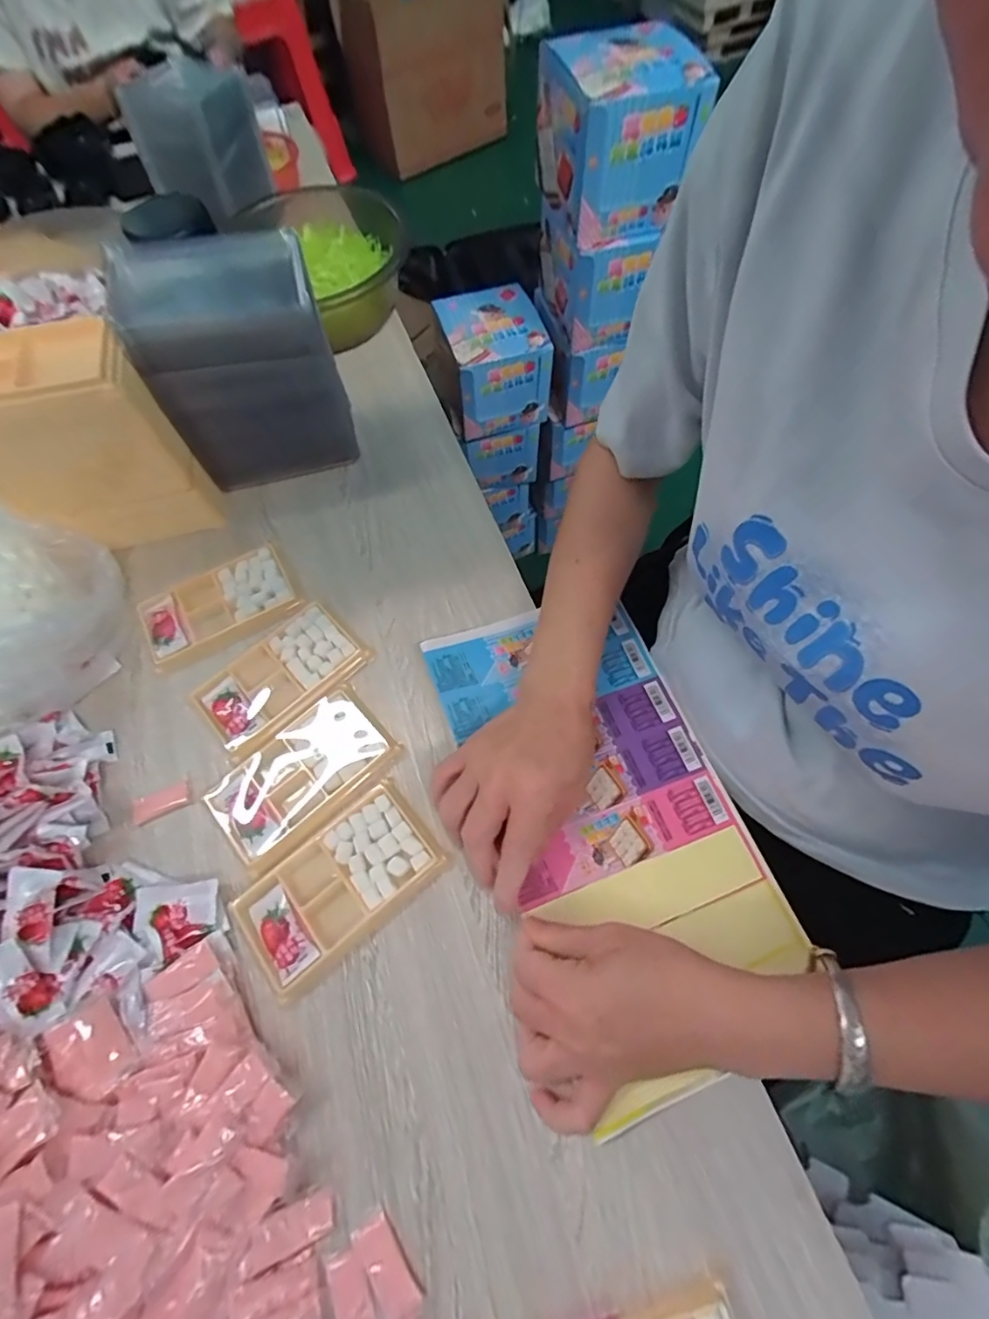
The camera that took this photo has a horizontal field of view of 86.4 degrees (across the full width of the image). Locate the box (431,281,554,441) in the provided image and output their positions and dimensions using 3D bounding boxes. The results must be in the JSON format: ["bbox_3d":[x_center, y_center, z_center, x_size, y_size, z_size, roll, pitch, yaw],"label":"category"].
[{"bbox_3d":[-0.001,-0.475,0.840,0.144,0.130,0.172,-15,65,-4],"label":"box"}]

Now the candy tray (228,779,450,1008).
[{"bbox_3d":[-0.105,0.152,0.358,0.131,0.011,0.077,-37,69,-14],"label":"candy tray"}]

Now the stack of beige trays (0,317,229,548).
[{"bbox_3d":[-0.333,-0.170,0.433,0.143,0.155,0.083,-17,66,-5],"label":"stack of beige trays"}]

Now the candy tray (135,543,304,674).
[{"bbox_3d":[-0.241,-0.050,0.455,0.126,0.011,0.076,-28,67,-10],"label":"candy tray"}]

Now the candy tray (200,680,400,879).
[{"bbox_3d":[-0.142,0.085,0.393,0.130,0.009,0.076,-40,70,-14],"label":"candy tray"}]

